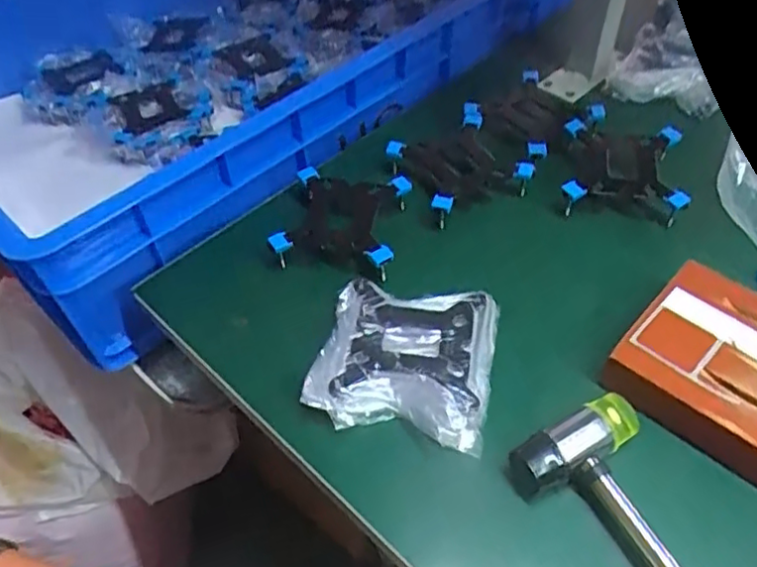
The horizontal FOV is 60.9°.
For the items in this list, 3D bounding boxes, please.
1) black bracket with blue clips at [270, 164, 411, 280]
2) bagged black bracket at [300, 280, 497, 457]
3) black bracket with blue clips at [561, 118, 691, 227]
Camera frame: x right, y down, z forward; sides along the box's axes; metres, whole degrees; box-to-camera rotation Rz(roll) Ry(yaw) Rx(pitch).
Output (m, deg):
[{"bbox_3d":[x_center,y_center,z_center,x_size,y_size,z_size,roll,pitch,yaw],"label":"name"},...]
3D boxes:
[{"bbox_3d":[-0.025,-0.052,0.479,0.087,0.028,0.098,8,55,9],"label":"black bracket with blue clips"},{"bbox_3d":[0.016,0.045,0.395,0.103,0.019,0.103,8,55,9],"label":"bagged black bracket"},{"bbox_3d":[0.188,-0.091,0.499,0.085,0.023,0.086,8,55,9],"label":"black bracket with blue clips"}]

